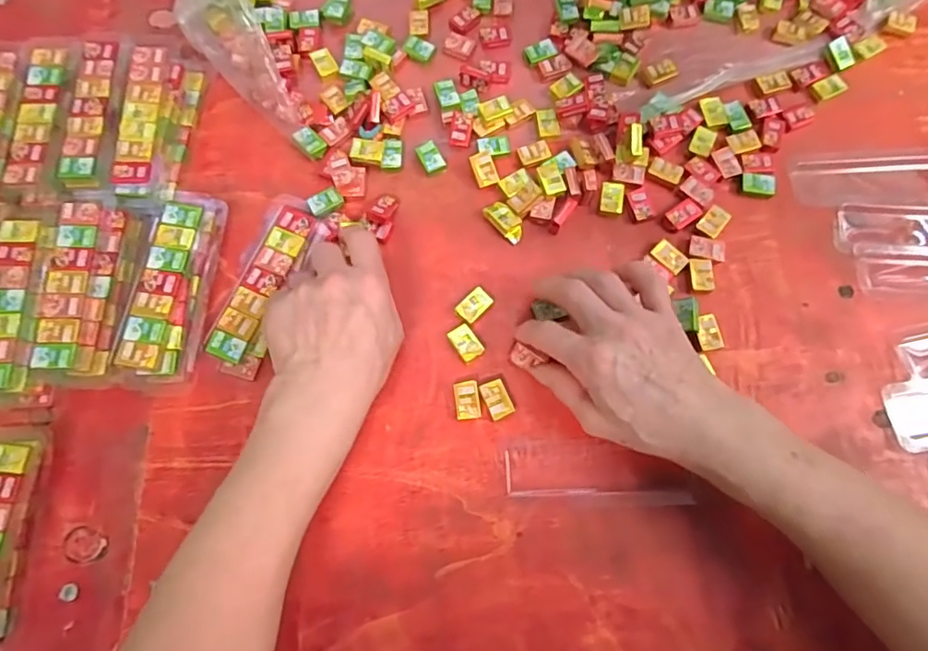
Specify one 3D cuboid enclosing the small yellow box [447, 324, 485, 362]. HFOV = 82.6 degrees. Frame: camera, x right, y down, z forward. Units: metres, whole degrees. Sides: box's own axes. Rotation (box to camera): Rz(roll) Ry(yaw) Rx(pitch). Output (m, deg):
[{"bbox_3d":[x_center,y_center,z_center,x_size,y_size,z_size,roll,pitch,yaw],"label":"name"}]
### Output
[{"bbox_3d":[0.002,0.013,0.378,0.017,0.010,0.026,-33,77,-9],"label":"small yellow box"}]

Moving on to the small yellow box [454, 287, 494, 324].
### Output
[{"bbox_3d":[0.008,-0.014,0.388,0.026,0.009,0.017,-44,79,-11],"label":"small yellow box"}]

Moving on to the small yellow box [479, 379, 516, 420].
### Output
[{"bbox_3d":[0.023,0.052,0.368,0.017,0.010,0.026,-23,75,-6],"label":"small yellow box"}]

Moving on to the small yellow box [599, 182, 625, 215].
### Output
[{"bbox_3d":[0.115,-0.100,0.410,0.018,0.004,0.027,8,74,2],"label":"small yellow box"}]

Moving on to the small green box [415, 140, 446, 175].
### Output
[{"bbox_3d":[-0.026,-0.134,0.421,0.017,0.009,0.025,-27,76,-7],"label":"small green box"}]

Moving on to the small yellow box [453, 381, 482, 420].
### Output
[{"bbox_3d":[0.002,0.052,0.368,0.017,0.009,0.026,-8,74,-2],"label":"small yellow box"}]

